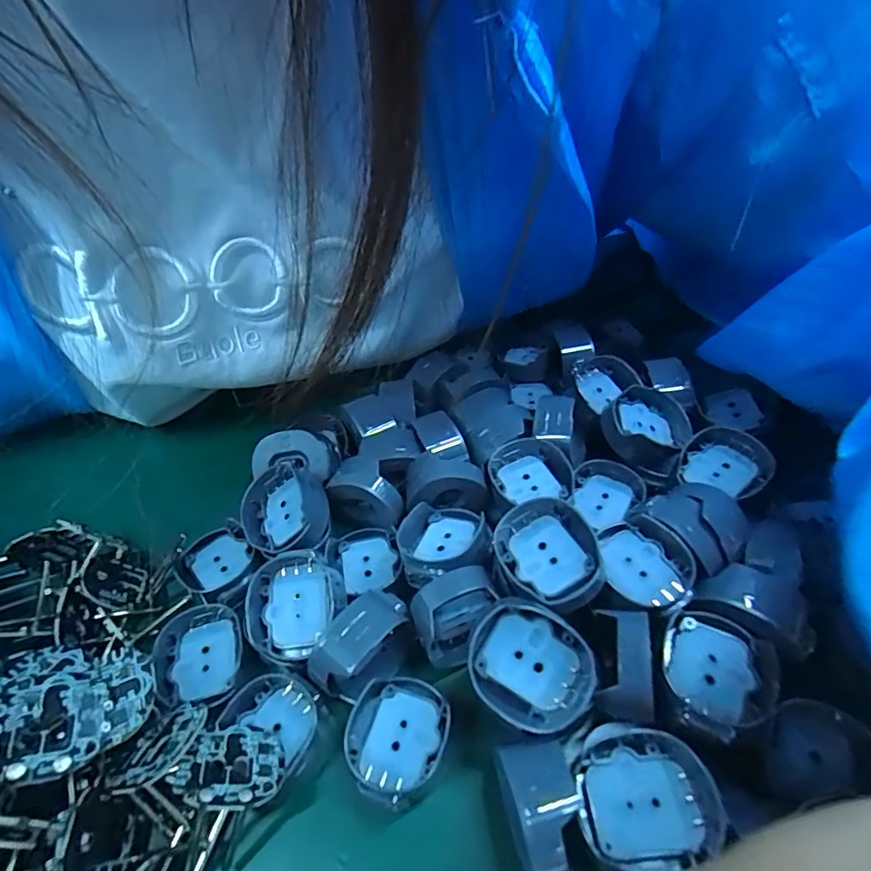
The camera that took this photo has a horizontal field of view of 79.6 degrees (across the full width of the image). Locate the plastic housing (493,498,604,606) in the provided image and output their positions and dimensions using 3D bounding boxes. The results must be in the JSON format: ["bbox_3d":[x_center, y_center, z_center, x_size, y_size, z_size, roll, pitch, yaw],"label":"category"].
[{"bbox_3d":[0.030,0.032,0.141,0.024,0.013,0.028,-28,51,4],"label":"plastic housing"}]

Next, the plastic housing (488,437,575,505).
[{"bbox_3d":[0.031,0.011,0.171,0.026,0.009,0.020,-1,48,6],"label":"plastic housing"}]

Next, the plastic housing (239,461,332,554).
[{"bbox_3d":[-0.049,0.026,0.172,0.027,0.013,0.031,-26,50,-16],"label":"plastic housing"}]

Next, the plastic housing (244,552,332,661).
[{"bbox_3d":[-0.042,0.050,0.152,0.028,0.009,0.028,-16,69,2],"label":"plastic housing"}]

